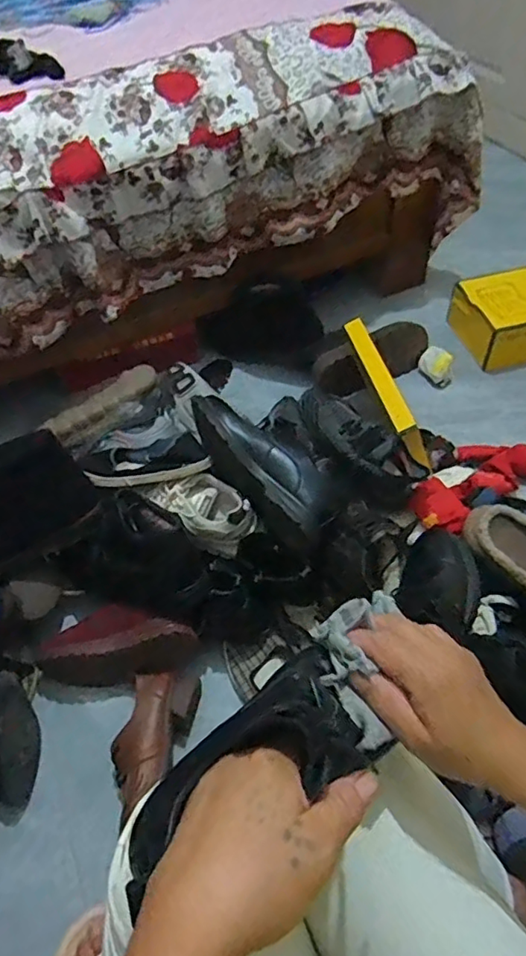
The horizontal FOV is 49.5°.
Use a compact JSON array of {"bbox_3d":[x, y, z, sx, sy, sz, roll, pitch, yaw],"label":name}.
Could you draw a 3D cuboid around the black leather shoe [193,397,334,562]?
[{"bbox_3d":[0.000,-0.014,0.844,0.085,0.084,0.280,-35,72,-20],"label":"black leather shoe"}]

